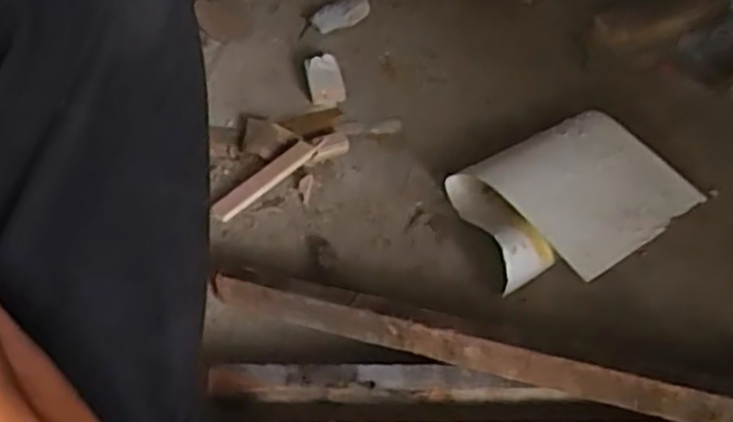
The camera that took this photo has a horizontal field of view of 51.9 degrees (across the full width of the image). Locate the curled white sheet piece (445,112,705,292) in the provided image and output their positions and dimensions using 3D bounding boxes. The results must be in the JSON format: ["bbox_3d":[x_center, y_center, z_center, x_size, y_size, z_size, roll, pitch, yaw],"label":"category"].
[{"bbox_3d":[0.203,-0.017,0.739,0.227,0.050,0.166,-23,49,-16],"label":"curled white sheet piece"}]

